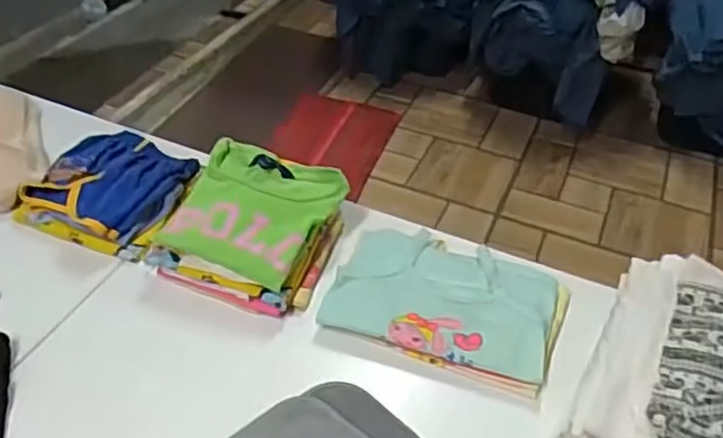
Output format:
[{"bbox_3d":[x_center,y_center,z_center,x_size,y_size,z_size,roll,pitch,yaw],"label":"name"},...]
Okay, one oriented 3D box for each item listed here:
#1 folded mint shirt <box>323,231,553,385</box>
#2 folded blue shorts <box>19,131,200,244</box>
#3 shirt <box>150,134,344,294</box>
[{"bbox_3d":[0.094,0.084,0.755,0.240,0.024,0.158,15,44,13],"label":"folded mint shirt"},{"bbox_3d":[-0.324,-0.053,0.870,0.158,0.042,0.174,20,45,18],"label":"folded blue shorts"},{"bbox_3d":[-0.130,-0.013,0.785,0.176,0.047,0.160,17,44,15],"label":"shirt"}]

